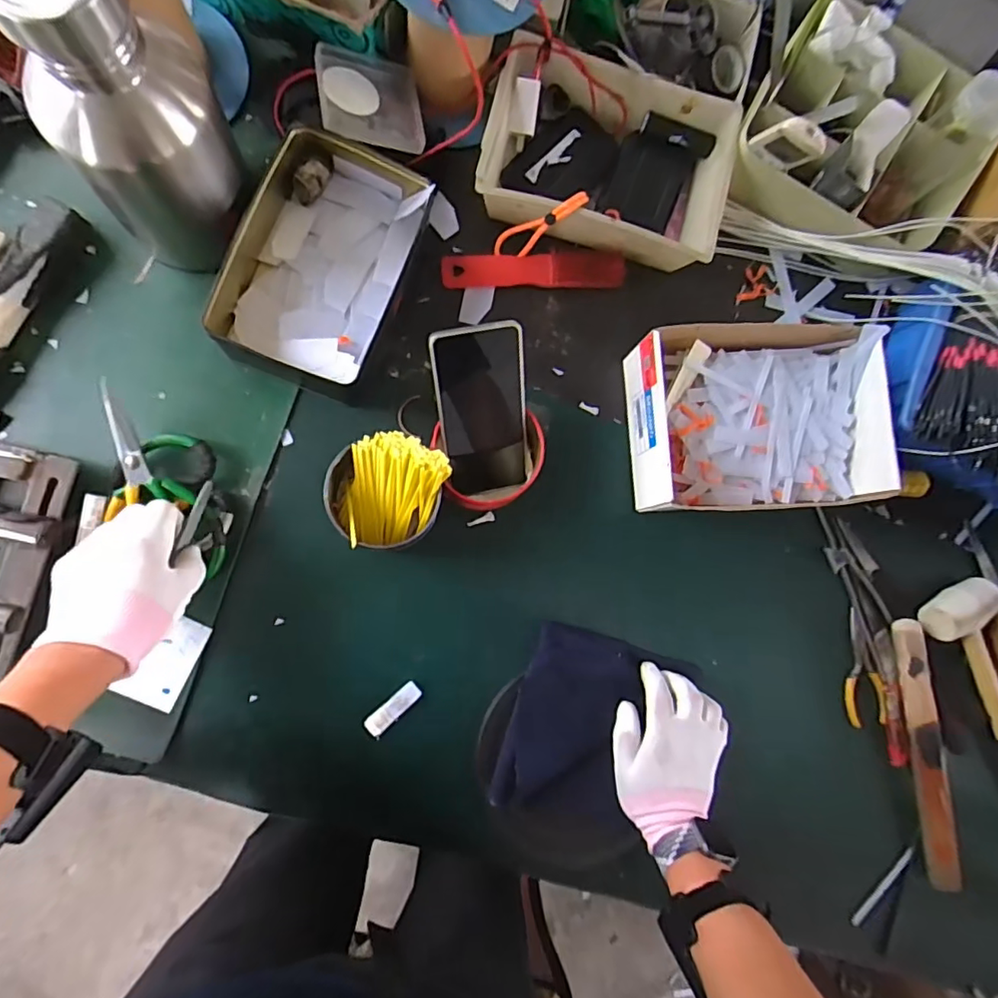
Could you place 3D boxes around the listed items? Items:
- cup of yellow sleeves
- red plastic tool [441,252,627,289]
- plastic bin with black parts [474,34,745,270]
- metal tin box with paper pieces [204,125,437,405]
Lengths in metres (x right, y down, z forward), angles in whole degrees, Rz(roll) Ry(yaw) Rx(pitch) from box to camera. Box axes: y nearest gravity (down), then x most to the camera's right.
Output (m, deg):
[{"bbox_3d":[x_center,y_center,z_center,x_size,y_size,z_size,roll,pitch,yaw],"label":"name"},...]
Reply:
[{"bbox_3d":[-0.105,-0.005,0.511,0.101,0.094,0.104,0,87,-8],"label":"cup of yellow sleeves"},{"bbox_3d":[0.036,-0.240,0.583,0.186,0.015,0.038,-2,89,-6],"label":"red plastic tool"},{"bbox_3d":[0.109,-0.344,0.579,0.248,0.061,0.179,12,85,-7],"label":"plastic bin with black parts"},{"bbox_3d":[-0.162,-0.223,0.524,0.150,0.056,0.239,21,84,-6],"label":"metal tin box with paper pieces"}]

